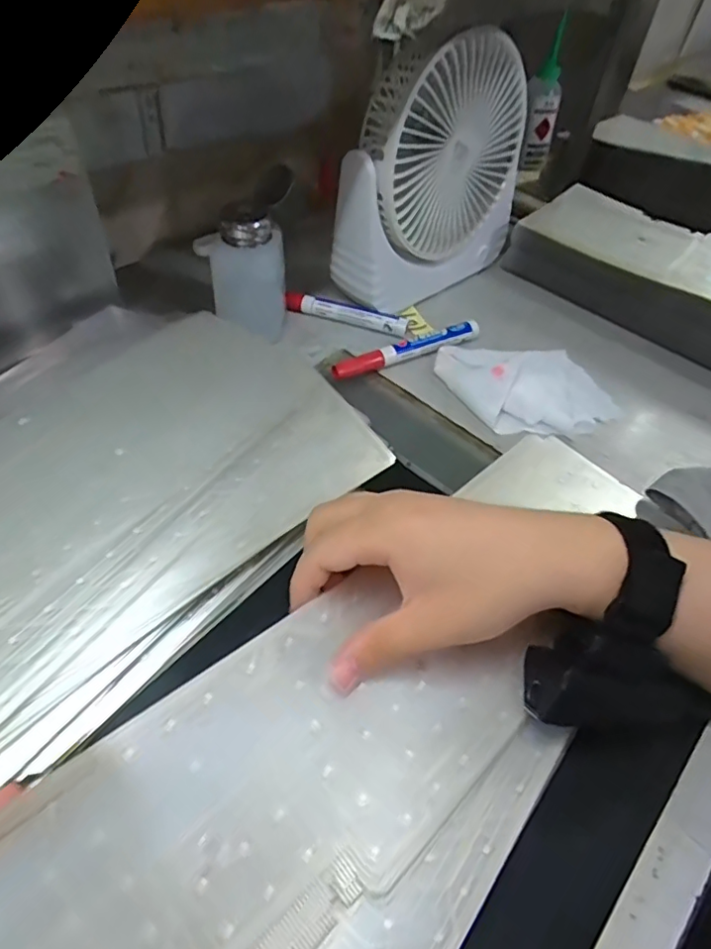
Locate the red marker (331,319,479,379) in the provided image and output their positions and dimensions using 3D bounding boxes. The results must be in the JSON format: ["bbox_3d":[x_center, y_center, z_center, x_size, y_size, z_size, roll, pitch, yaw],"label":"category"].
[{"bbox_3d":[0.044,-0.105,0.474,0.141,0.017,0.022,-23,54,-23],"label":"red marker"}]

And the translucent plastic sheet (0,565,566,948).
[{"bbox_3d":[-0.035,0.132,0.235,0.259,0.018,0.117,-35,74,-34],"label":"translucent plastic sheet"}]

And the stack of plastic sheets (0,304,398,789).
[{"bbox_3d":[-0.187,0.044,0.290,0.200,0.032,0.439,36,55,14],"label":"stack of plastic sheets"}]

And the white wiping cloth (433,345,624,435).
[{"bbox_3d":[0.137,-0.077,0.453,0.111,0.020,0.117,-20,53,-21],"label":"white wiping cloth"}]

